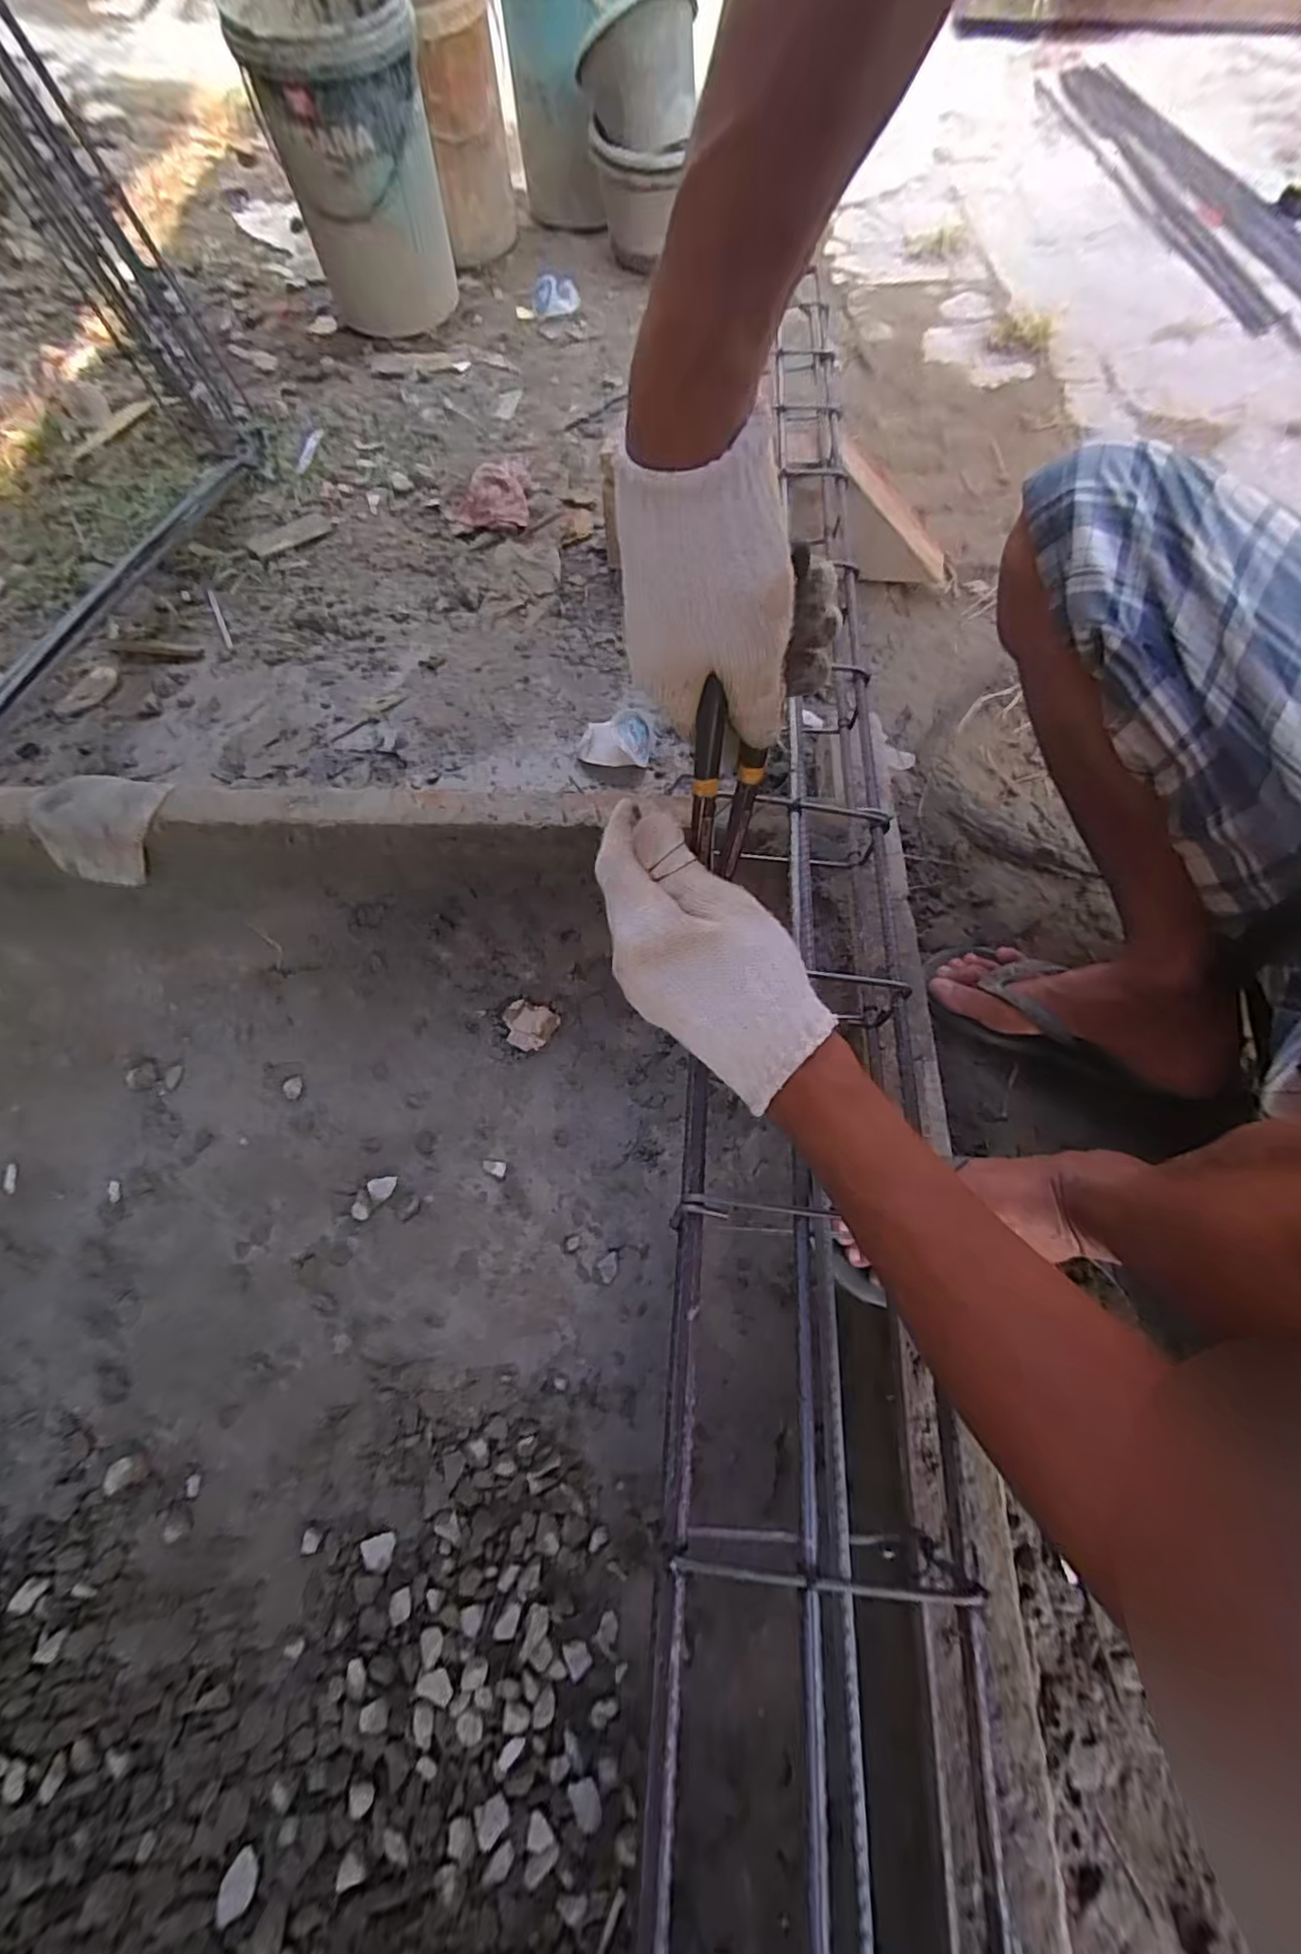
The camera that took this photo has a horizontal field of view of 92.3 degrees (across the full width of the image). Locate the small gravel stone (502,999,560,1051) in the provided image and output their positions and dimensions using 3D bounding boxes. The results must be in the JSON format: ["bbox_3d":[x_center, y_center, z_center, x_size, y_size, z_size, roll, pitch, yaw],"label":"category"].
[{"bbox_3d":[-0.147,0.060,0.754,0.063,0.030,0.053,23,65,13],"label":"small gravel stone"}]

